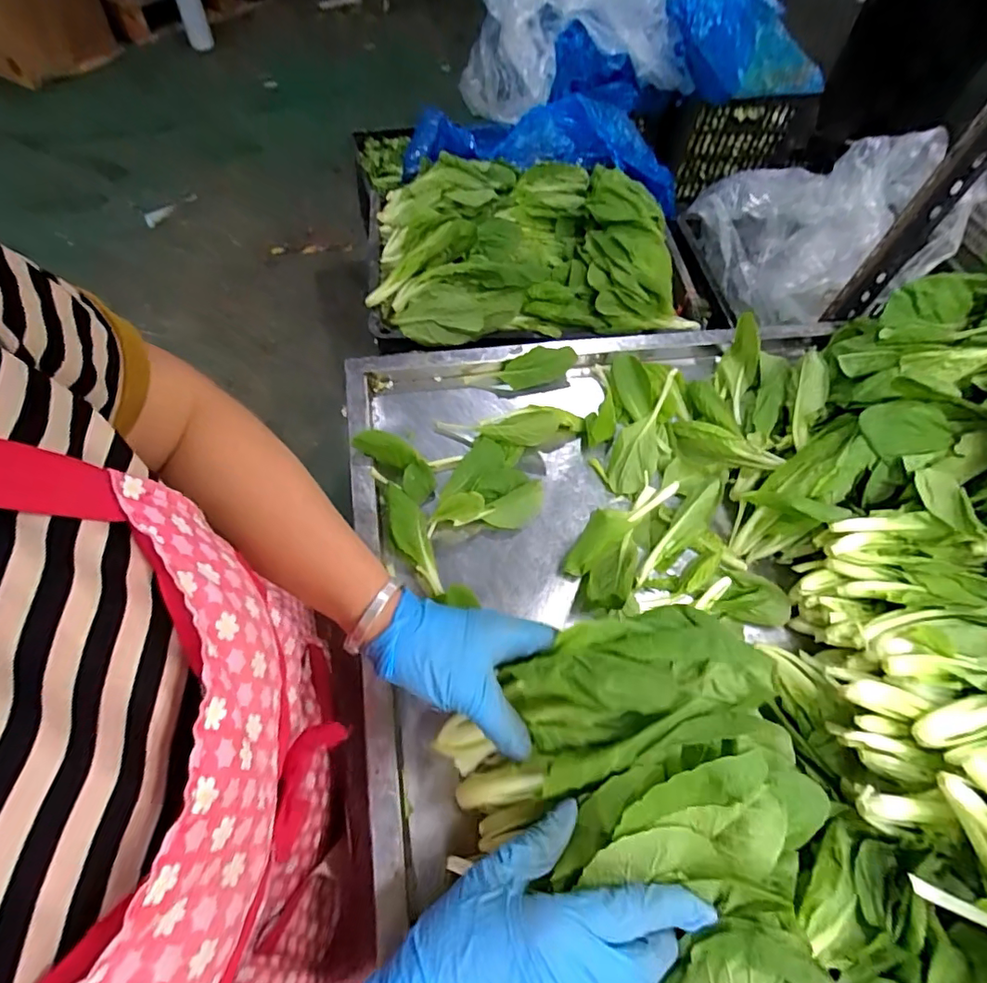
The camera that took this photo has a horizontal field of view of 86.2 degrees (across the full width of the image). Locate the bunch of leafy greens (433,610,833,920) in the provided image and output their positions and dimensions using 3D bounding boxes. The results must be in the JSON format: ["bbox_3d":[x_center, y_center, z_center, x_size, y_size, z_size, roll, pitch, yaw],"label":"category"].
[{"bbox_3d":[0.075,0.154,0.306,0.191,0.090,0.152,-7,62,-8],"label":"bunch of leafy greens"}]

